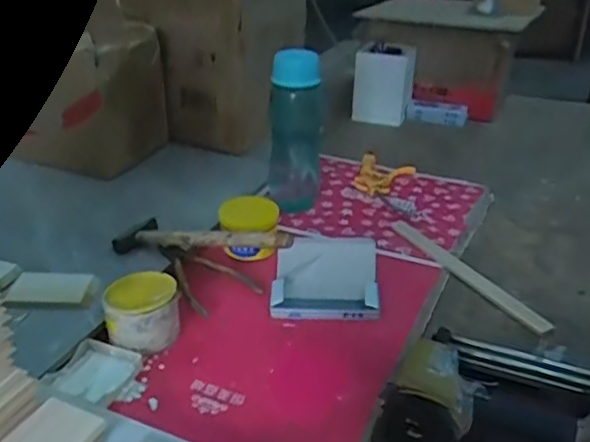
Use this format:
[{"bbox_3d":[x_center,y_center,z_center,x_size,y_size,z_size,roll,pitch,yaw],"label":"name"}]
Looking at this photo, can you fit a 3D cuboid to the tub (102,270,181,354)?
[{"bbox_3d":[-0.168,0.097,0.655,0.077,0.052,0.067,-7,30,-15],"label":"tub"}]

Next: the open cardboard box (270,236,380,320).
[{"bbox_3d":[0.039,0.068,0.738,0.128,0.041,0.123,3,29,2],"label":"open cardboard box"}]

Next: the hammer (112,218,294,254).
[{"bbox_3d":[-0.116,0.017,0.755,0.260,0.030,0.067,0,23,30],"label":"hammer"}]

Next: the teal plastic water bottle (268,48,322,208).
[{"bbox_3d":[0.000,-0.138,0.943,0.083,0.252,0.065,3,29,2],"label":"teal plastic water bottle"}]

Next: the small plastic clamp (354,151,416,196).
[{"bbox_3d":[0.157,-0.083,1.032,0.095,0.020,0.154,8,29,11],"label":"small plastic clamp"}]

